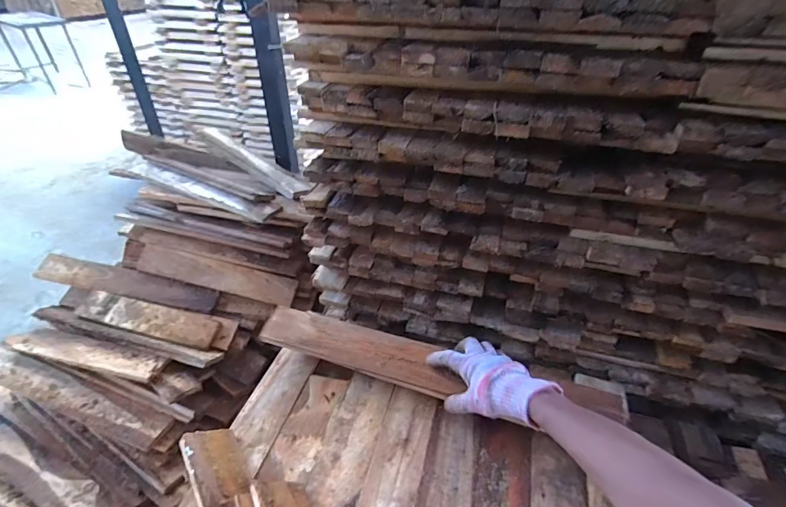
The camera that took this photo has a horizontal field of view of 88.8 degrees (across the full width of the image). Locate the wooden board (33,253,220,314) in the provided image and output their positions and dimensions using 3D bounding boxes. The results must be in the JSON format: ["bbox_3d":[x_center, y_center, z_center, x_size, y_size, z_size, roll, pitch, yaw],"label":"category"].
[{"bbox_3d":[-0.673,0.073,1.015,0.468,0.019,0.073,10,66,5],"label":"wooden board"}]

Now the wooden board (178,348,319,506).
[{"bbox_3d":[-0.219,0.290,0.545,0.074,0.016,0.397,11,39,12],"label":"wooden board"}]

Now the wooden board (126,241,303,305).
[{"bbox_3d":[-0.475,0.048,1.020,0.465,0.023,0.070,13,84,5],"label":"wooden board"}]

